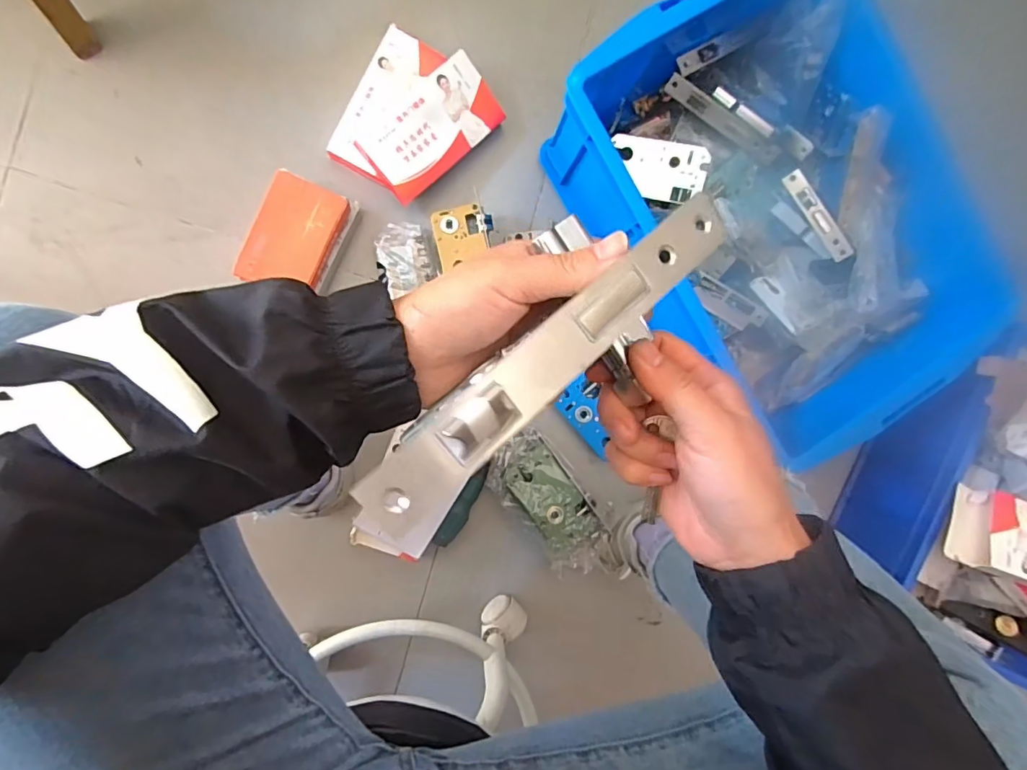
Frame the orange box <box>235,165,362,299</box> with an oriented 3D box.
[{"bbox_3d":[-0.255,-0.173,0.587,0.090,0.059,0.127,22,89,-9],"label":"orange box"}]

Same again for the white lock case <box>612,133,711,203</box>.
[{"bbox_3d":[0.175,-0.262,0.598,0.113,0.011,0.064,16,112,12],"label":"white lock case"}]

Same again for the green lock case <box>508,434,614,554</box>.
[{"bbox_3d":[0.051,0.146,0.634,0.080,0.039,0.179,-37,97,-5],"label":"green lock case"}]

